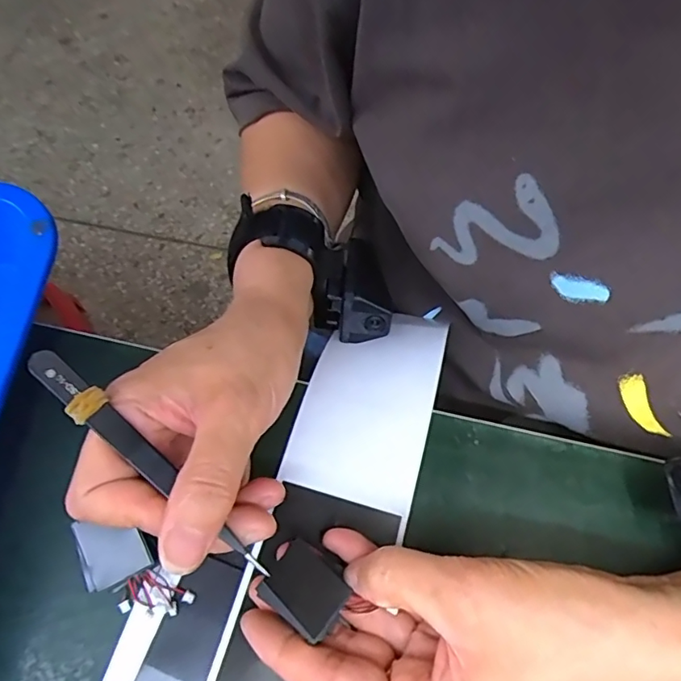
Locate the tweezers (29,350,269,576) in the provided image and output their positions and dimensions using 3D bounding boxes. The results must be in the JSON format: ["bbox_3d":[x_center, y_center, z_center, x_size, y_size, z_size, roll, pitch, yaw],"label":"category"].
[{"bbox_3d":[-0.072,0.046,0.201,0.114,0.006,0.012,44,71,-2],"label":"tweezers"}]

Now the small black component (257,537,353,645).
[{"bbox_3d":[-0.015,0.101,0.218,0.034,0.004,0.028,29,52,29],"label":"small black component"}]

